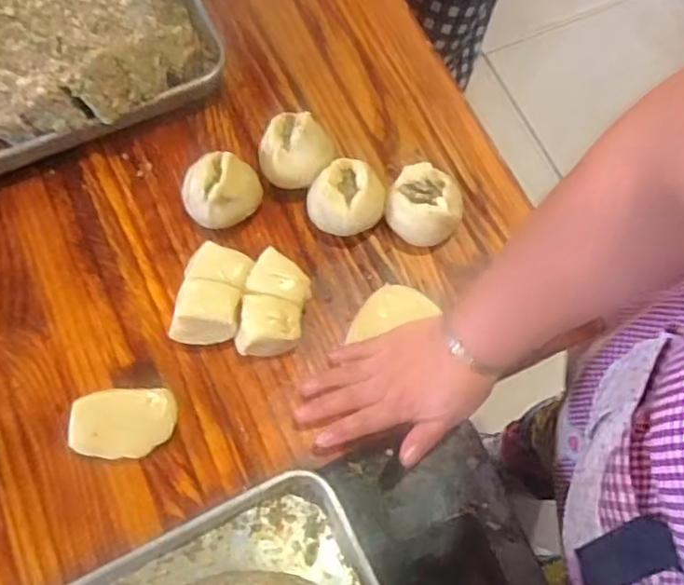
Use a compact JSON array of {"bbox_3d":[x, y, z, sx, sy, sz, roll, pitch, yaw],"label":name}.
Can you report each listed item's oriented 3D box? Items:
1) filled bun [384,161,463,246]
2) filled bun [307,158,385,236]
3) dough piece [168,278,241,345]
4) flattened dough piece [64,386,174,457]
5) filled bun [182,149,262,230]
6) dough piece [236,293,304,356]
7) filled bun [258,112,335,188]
[{"bbox_3d":[0.079,-0.082,0.585,0.070,0.060,0.065,9,73,2],"label":"filled bun"},{"bbox_3d":[0.003,-0.091,0.586,0.072,0.059,0.066,-1,72,-1],"label":"filled bun"},{"bbox_3d":[-0.123,0.023,0.553,0.058,0.054,0.060,12,73,3],"label":"dough piece"},{"bbox_3d":[-0.196,0.118,0.535,0.087,0.029,0.058,-3,73,-2],"label":"flattened dough piece"},{"bbox_3d":[-0.118,-0.096,0.587,0.074,0.061,0.061,-23,74,-8],"label":"filled bun"},{"bbox_3d":[-0.066,0.033,0.550,0.056,0.056,0.052,9,73,2],"label":"dough piece"},{"bbox_3d":[-0.048,-0.137,0.598,0.066,0.065,0.064,0,72,-1],"label":"filled bun"}]

